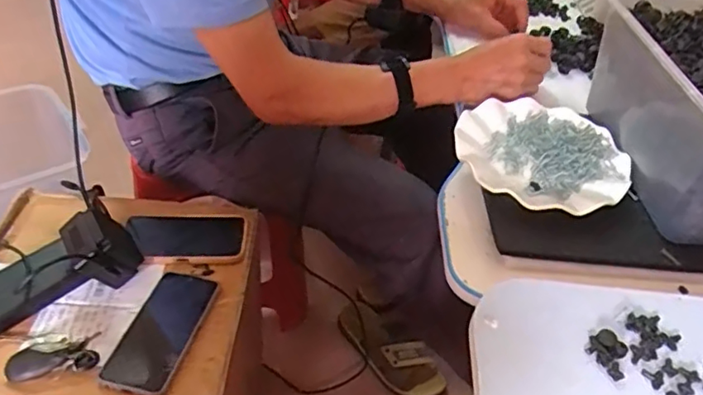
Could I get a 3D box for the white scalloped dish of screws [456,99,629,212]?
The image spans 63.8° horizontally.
[{"bbox_3d":[0.203,-0.048,0.614,0.176,0.020,0.174,4,43,-3],"label":"white scalloped dish of screws"}]

